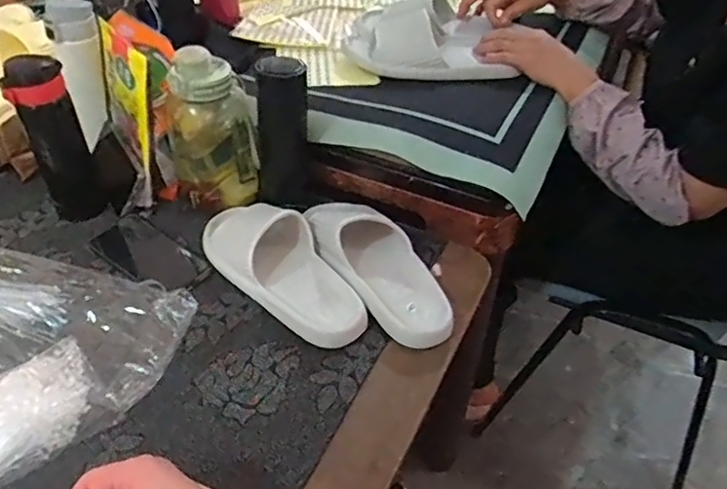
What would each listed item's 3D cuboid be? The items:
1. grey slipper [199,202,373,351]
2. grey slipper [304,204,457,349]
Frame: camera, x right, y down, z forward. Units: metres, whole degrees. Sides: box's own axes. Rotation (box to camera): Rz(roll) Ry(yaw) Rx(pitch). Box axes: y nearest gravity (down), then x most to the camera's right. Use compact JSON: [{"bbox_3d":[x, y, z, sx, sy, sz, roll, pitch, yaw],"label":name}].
[{"bbox_3d":[-0.100,0.023,0.716,0.110,0.062,0.261,-34,54,-31],"label":"grey slipper"},{"bbox_3d":[0.015,0.012,0.718,0.097,0.069,0.262,-27,51,-26],"label":"grey slipper"}]

